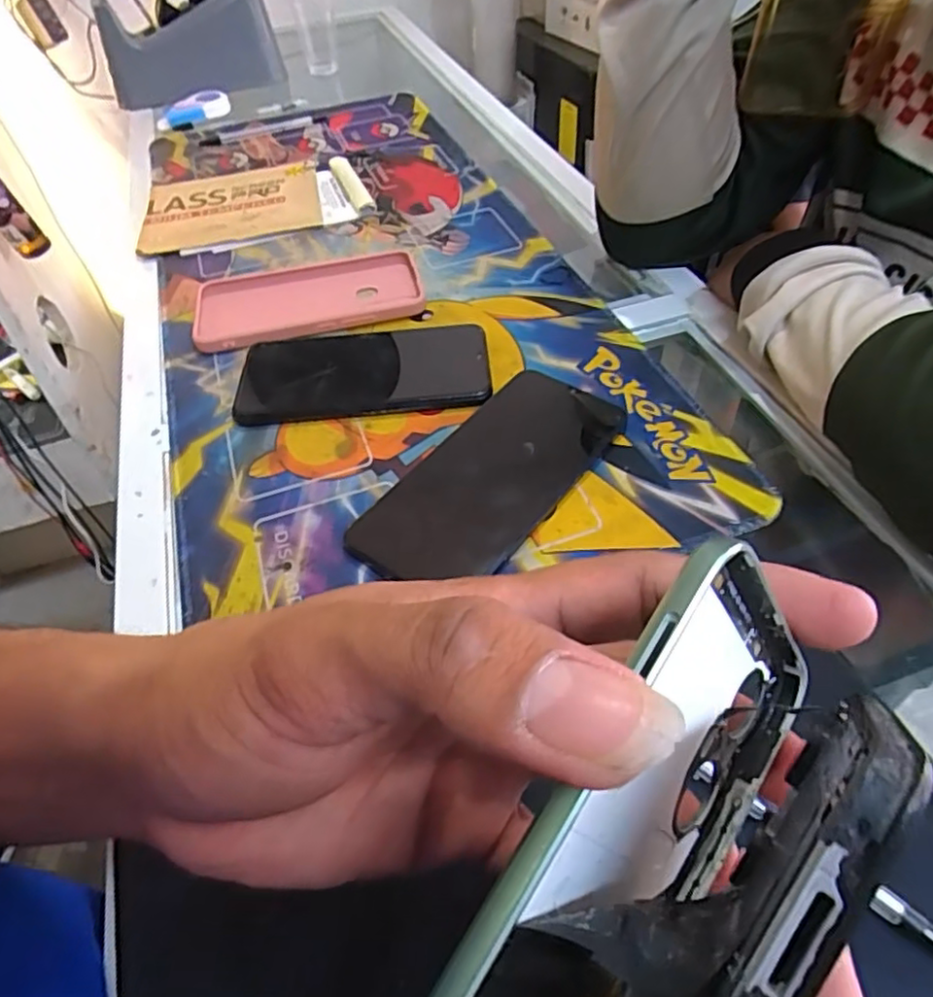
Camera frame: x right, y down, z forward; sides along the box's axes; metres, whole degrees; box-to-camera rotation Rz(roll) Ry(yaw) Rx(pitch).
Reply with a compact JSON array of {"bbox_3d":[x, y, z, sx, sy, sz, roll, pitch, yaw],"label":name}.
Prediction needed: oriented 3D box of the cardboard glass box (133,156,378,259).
[{"bbox_3d":[-0.195,-0.271,0.589,0.196,0.010,0.136,-12,49,-6],"label":"cardboard glass box"}]

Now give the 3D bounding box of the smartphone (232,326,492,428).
[{"bbox_3d":[-0.065,-0.082,0.414,0.156,0.010,0.079,-4,49,1],"label":"smartphone"}]

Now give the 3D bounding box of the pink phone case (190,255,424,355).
[{"bbox_3d":[-0.116,-0.147,0.473,0.163,0.008,0.089,-11,49,-6],"label":"pink phone case"}]

